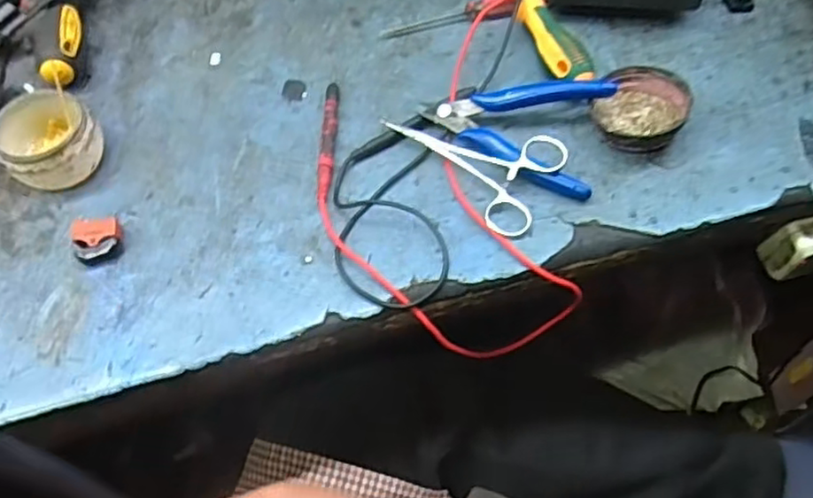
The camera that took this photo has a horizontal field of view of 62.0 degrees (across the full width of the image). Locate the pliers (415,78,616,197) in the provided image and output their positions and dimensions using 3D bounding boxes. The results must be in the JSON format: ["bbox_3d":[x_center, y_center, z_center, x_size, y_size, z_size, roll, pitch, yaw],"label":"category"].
[{"bbox_3d":[0.078,-0.086,0.444,0.112,0.023,0.078,23,63,17],"label":"pliers"}]

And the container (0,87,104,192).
[{"bbox_3d":[-0.237,-0.070,0.448,0.074,0.037,0.061,38,68,23],"label":"container"}]

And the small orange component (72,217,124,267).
[{"bbox_3d":[-0.190,-0.005,0.417,0.026,0.017,0.025,-9,59,-2],"label":"small orange component"}]

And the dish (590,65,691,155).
[{"bbox_3d":[0.153,-0.092,0.444,0.056,0.022,0.063,33,66,21],"label":"dish"}]

